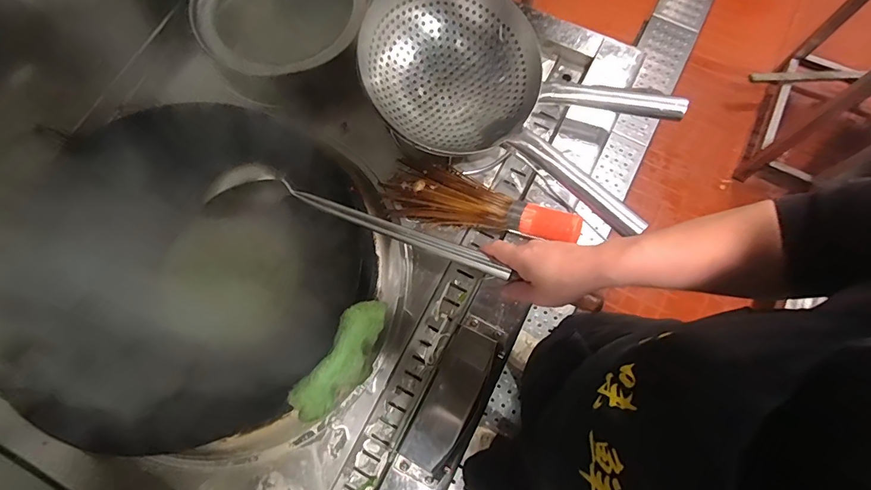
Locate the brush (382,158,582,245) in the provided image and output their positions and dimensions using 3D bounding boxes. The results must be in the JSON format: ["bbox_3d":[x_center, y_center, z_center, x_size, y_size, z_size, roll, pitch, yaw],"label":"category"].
[{"bbox_3d":[0.069,-0.060,0.670,0.300,0.074,0.095,17,73,24],"label":"brush"}]

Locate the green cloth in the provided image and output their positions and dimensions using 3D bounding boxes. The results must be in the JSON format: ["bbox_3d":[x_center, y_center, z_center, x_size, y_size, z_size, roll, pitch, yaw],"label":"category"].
[{"bbox_3d":[-0.104,0.133,0.511,0.048,0.098,0.153,28,76,9],"label":"green cloth"}]

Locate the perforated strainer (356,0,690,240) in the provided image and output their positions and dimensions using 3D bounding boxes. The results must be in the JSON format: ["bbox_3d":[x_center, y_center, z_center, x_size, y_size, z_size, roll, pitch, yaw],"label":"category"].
[{"bbox_3d":[0.116,-0.218,0.657,0.468,0.100,0.258,28,76,9],"label":"perforated strainer"}]

